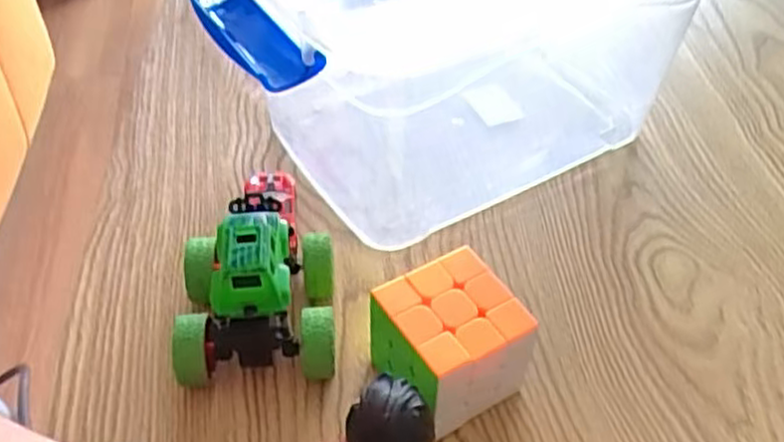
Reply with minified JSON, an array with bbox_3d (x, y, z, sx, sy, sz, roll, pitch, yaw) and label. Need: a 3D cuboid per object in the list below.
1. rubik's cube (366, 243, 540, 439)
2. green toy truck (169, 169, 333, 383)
[{"bbox_3d":[0.025,0.060,0.353,0.061,0.061,0.054,-22,51,-21],"label":"rubik's cube"},{"bbox_3d":[-0.068,0.026,0.371,0.074,0.073,0.087,-2,46,-4],"label":"green toy truck"}]

